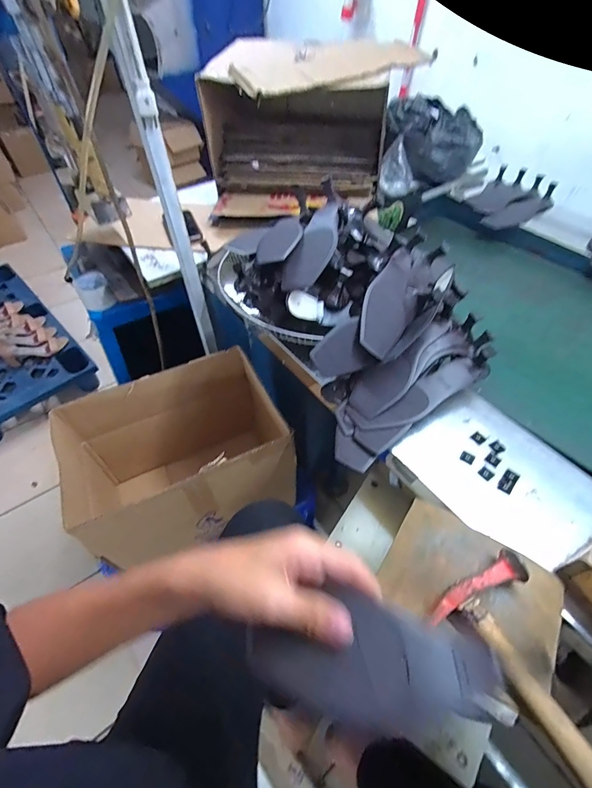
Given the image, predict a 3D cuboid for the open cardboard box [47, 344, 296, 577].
[{"bbox_3d":[-0.265,0.170,0.875,0.475,0.345,0.324,-24,55,-19],"label":"open cardboard box"}]

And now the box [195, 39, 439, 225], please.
[{"bbox_3d":[0.035,-0.699,0.952,0.538,0.275,0.355,-3,51,-2],"label":"box"}]

